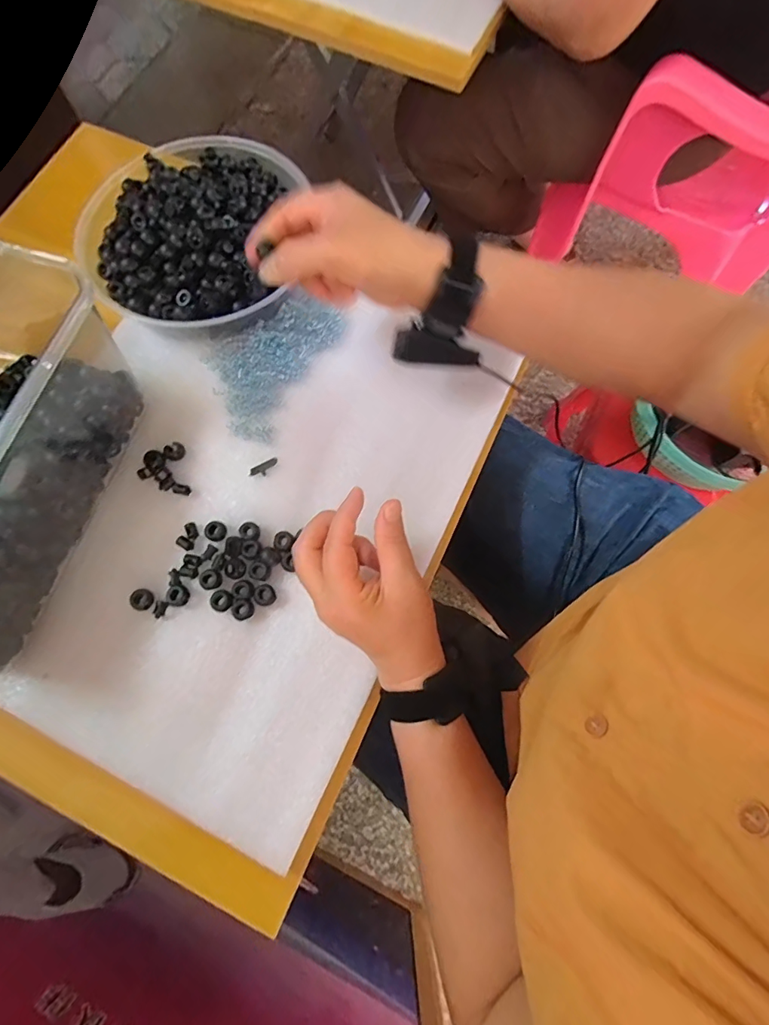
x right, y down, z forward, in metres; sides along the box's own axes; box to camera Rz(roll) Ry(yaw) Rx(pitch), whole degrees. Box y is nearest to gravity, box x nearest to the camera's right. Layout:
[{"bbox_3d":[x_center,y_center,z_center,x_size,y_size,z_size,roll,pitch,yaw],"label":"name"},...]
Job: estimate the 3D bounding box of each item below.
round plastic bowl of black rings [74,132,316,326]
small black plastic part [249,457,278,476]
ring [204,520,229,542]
[{"bbox_3d":[-0.191,-0.276,0.454,0.199,0.055,0.215,0,73,0],"label":"round plastic bowl of black rings"},{"bbox_3d":[-0.109,-0.040,0.421,0.028,0.004,0.011,-28,75,-9],"label":"small black plastic part"},{"bbox_3d":[-0.145,0.016,0.399,0.020,0.009,0.018,36,76,10],"label":"ring"}]

